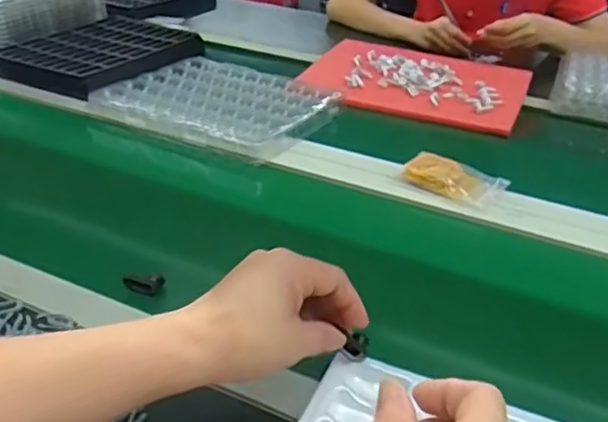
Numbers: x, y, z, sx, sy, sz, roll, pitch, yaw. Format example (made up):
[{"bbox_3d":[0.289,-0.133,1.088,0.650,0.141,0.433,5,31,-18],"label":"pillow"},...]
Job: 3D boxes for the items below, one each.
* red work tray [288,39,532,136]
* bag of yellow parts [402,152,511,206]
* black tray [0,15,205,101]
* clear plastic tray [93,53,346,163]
[{"bbox_3d":[0.185,-0.219,1.044,0.352,0.027,0.266,11,33,13],"label":"red work tray"},{"bbox_3d":[0.181,-0.042,0.753,0.110,0.021,0.066,24,38,30],"label":"bag of yellow parts"},{"bbox_3d":[-0.326,-0.268,1.044,0.235,0.033,0.307,20,36,26],"label":"black tray"},{"bbox_3d":[-0.122,-0.161,0.927,0.296,0.033,0.244,16,34,20],"label":"clear plastic tray"}]

